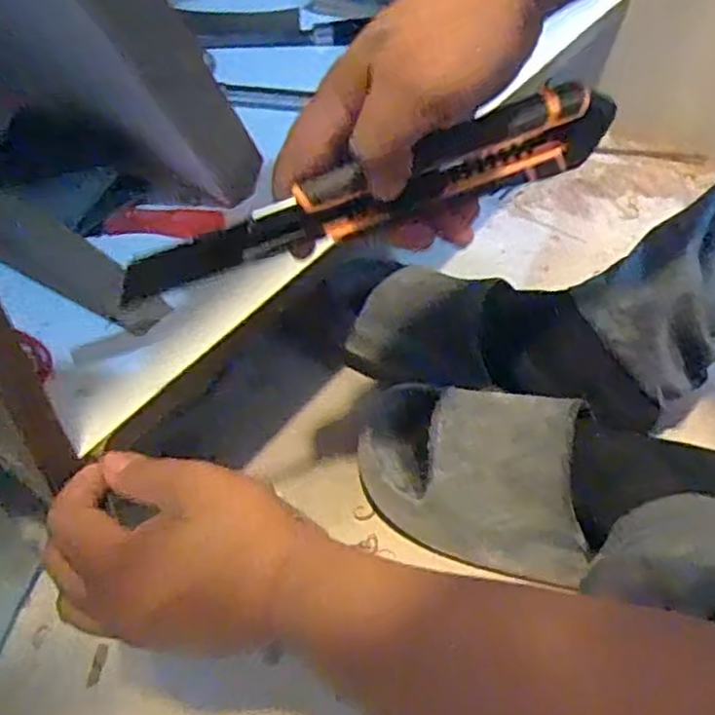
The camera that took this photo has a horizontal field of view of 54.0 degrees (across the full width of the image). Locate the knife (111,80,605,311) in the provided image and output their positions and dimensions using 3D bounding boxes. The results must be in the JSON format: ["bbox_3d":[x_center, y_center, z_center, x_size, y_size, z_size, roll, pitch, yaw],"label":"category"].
[{"bbox_3d":[0.010,-0.077,0.333,0.243,0.042,0.011,-21,49,-8],"label":"knife"}]

